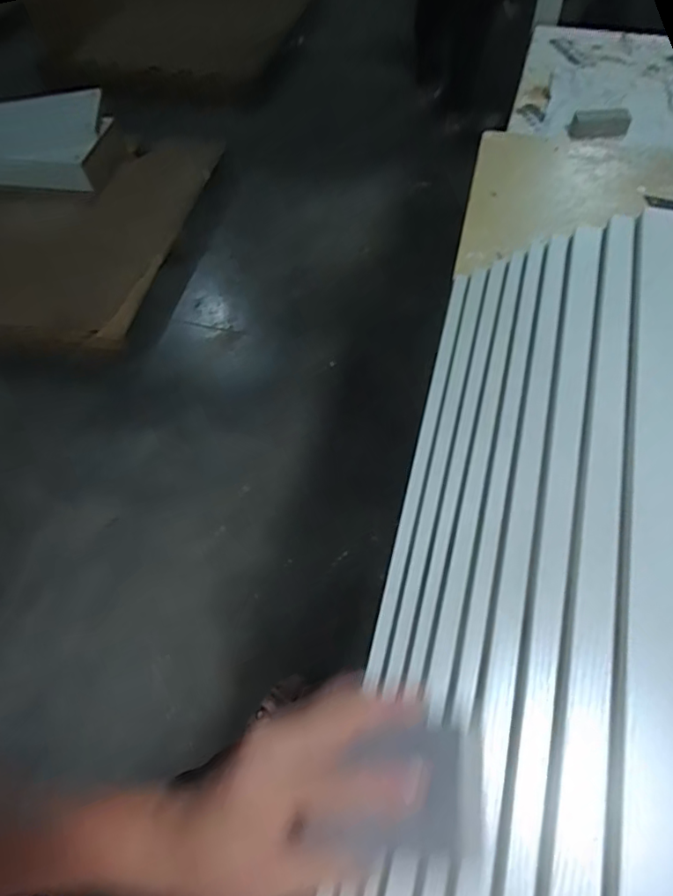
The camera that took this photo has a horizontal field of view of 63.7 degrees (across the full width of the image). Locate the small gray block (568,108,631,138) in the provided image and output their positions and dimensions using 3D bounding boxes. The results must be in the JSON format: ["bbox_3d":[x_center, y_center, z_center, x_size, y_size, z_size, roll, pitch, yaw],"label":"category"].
[{"bbox_3d":[0.329,-0.406,0.677,0.068,0.025,0.027,1,60,4],"label":"small gray block"}]

